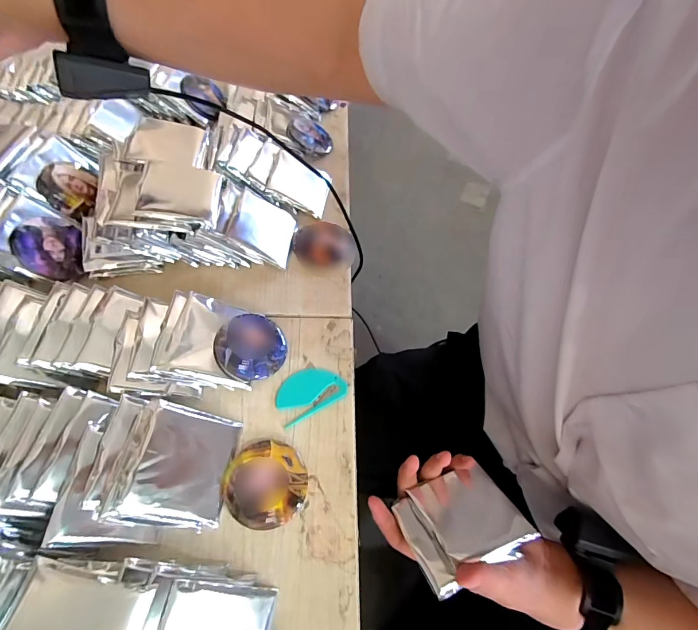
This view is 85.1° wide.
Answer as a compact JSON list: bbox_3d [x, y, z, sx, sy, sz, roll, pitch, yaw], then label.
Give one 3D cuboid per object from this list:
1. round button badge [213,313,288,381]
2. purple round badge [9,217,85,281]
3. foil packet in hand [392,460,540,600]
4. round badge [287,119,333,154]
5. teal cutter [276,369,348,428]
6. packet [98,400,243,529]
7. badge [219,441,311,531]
[{"bbox_3d":[-0.101,0.033,0.398,0.072,0.009,0.069,12,61,-22],"label":"round button badge"},{"bbox_3d":[-0.333,-0.075,0.422,0.062,0.013,0.072,9,66,-51],"label":"purple round badge"},{"bbox_3d":[0.102,0.184,0.350,0.100,0.019,0.082,-18,28,-16],"label":"foil packet in hand"},{"bbox_3d":[-0.060,-0.273,0.580,0.072,0.008,0.062,-4,68,-32],"label":"round badge"},{"bbox_3d":[-0.040,0.077,0.391,0.070,0.005,0.045,-24,65,-17],"label":"teal cutter"},{"bbox_3d":[-0.144,0.129,0.326,0.085,0.012,0.092,30,55,-34],"label":"packet"},{"bbox_3d":[-0.076,0.151,0.344,0.073,0.011,0.071,2,60,-3],"label":"badge"}]

